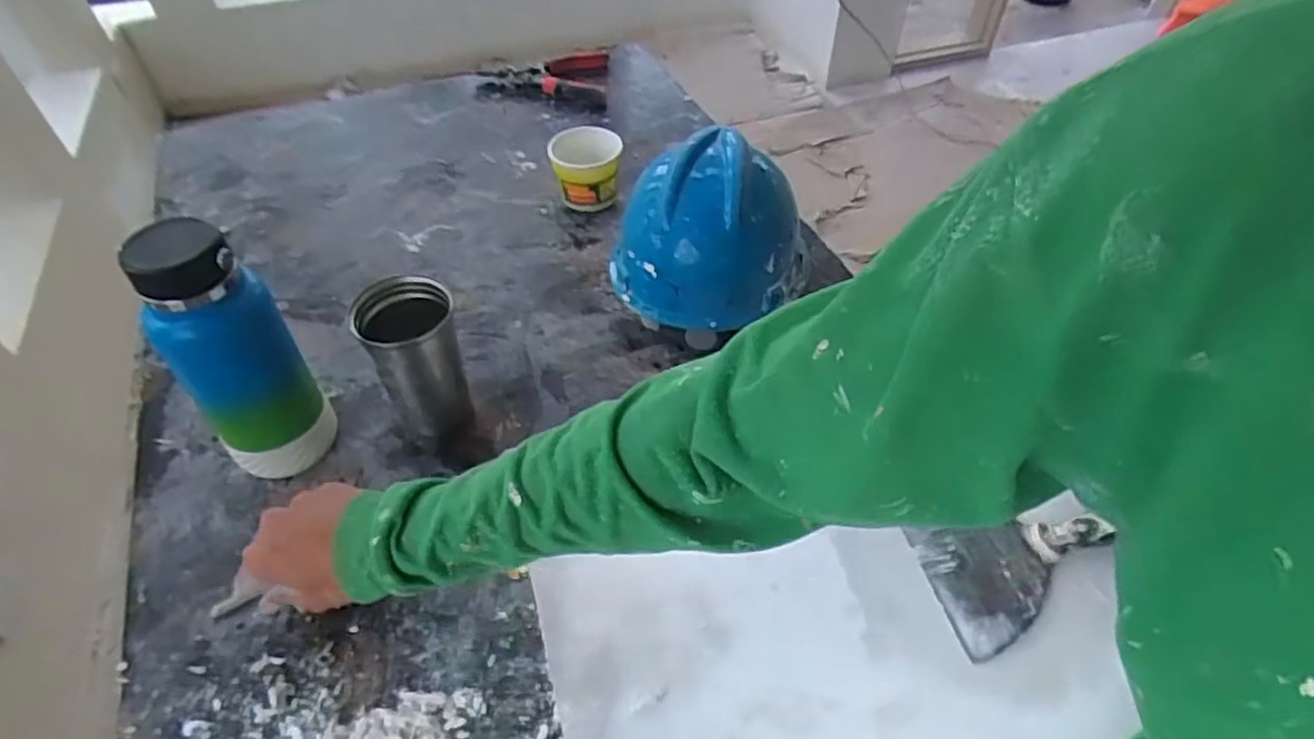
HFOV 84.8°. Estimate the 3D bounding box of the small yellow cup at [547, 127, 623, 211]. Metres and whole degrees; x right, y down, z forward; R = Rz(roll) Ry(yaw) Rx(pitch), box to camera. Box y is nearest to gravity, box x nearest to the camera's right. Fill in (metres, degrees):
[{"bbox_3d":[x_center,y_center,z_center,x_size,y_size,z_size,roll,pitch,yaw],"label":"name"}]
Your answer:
[{"bbox_3d":[-0.092,-0.258,0.941,0.089,0.086,0.072,0,48,0],"label":"small yellow cup"}]

